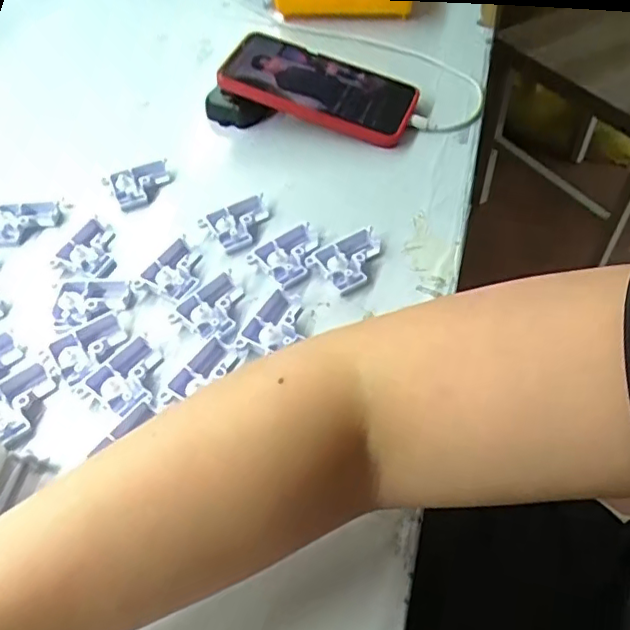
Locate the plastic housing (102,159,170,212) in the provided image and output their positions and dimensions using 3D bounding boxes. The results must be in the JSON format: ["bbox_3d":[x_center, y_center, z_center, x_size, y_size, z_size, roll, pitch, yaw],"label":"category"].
[{"bbox_3d":[-0.135,-0.102,0.455,0.048,0.015,0.032,-25,55,-17],"label":"plastic housing"}]

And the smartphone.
[{"bbox_3d":[0.004,-0.192,0.492,0.158,0.014,0.070,23,69,6],"label":"smartphone"}]

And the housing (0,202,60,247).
[{"bbox_3d":[-0.216,-0.070,0.436,0.049,0.011,0.035,-22,52,-14],"label":"housing"}]

